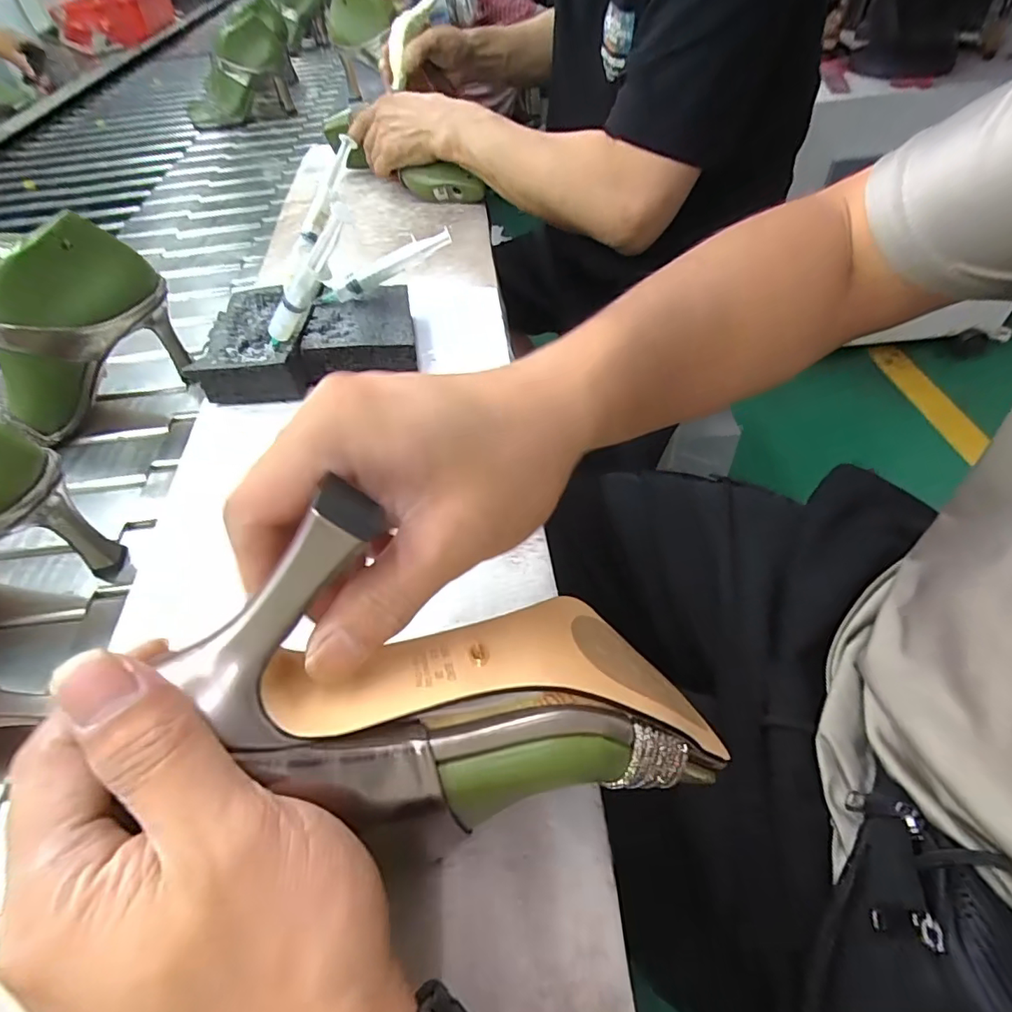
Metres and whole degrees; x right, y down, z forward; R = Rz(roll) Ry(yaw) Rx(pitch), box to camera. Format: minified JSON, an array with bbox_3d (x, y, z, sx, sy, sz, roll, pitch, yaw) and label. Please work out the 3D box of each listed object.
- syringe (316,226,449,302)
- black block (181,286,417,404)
[{"bbox_3d":[-0.101,-0.199,0.455,0.120,0.023,0.012,-27,47,4],"label":"syringe"},{"bbox_3d":[-0.162,-0.144,0.459,0.170,0.034,0.129,-9,50,-3],"label":"black block"}]

